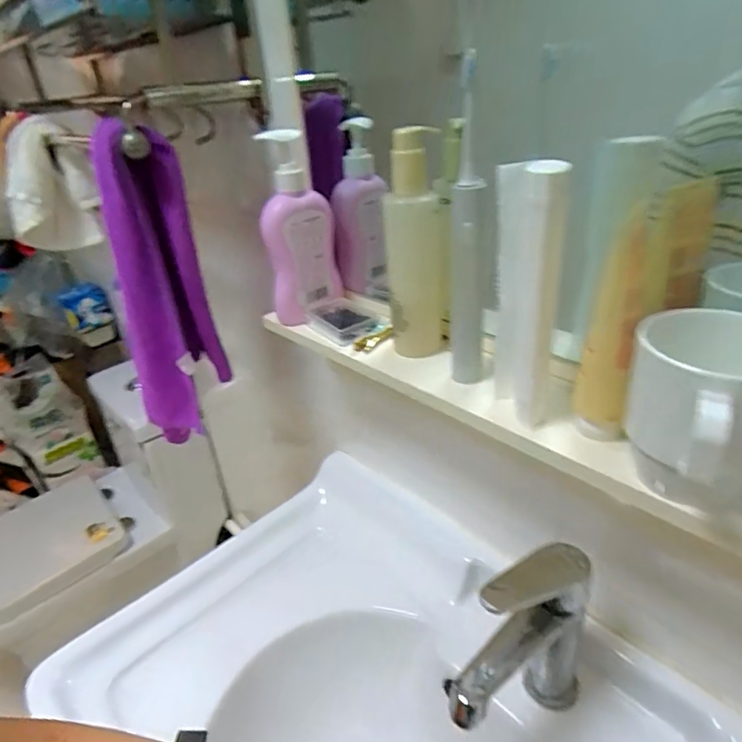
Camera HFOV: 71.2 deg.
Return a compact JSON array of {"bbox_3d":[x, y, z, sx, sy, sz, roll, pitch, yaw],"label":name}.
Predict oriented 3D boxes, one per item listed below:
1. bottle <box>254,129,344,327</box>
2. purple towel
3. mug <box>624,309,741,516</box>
[{"bbox_3d":[-0.078,-0.153,0.559,0.078,0.183,0.057,-11,30,-11],"label":"bottle"},{"bbox_3d":[-0.258,-0.092,0.640,0.111,0.363,0.088,-18,32,-23],"label":"purple towel"},{"bbox_3d":[0.193,0.033,0.302,0.080,0.100,0.108,17,35,33],"label":"mug"}]

